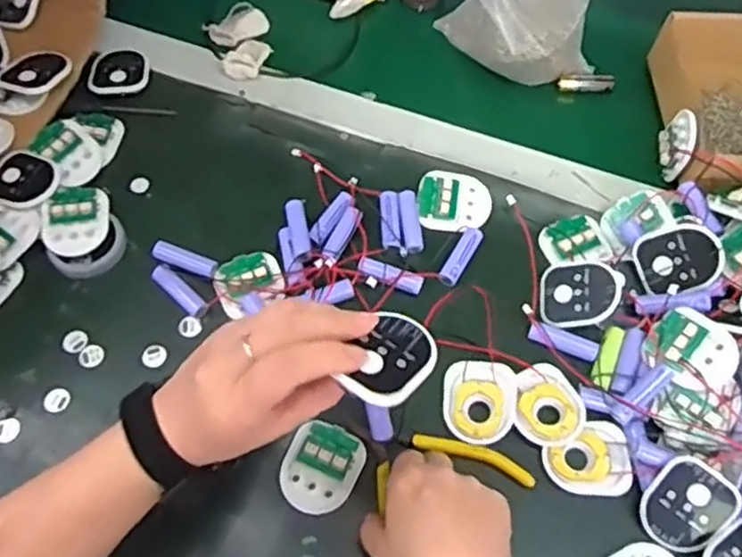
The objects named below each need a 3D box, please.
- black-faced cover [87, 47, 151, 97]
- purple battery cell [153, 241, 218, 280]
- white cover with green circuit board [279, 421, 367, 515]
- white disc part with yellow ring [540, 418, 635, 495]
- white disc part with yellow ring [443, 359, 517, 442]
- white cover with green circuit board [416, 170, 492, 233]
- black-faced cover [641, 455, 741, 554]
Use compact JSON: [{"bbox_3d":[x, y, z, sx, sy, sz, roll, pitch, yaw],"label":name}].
[{"bbox_3d":[-0.224,-0.185,0.630,0.050,0.014,0.046,-6,63,-5],"label":"black-faced cover"},{"bbox_3d":[-0.142,-0.013,0.549,0.050,0.018,0.016,17,63,7],"label":"purple battery cell"},{"bbox_3d":[-0.033,0.126,0.473,0.049,0.008,0.057,24,64,11],"label":"white cover with green circuit board"},{"bbox_3d":[0.146,0.121,0.482,0.058,0.013,0.050,1,62,-1],"label":"white disc part with yellow ring"},{"bbox_3d":[0.076,0.085,0.496,0.048,0.008,0.059,5,62,1],"label":"white disc part with yellow ring"},{"bbox_3d":[0.067,-0.062,0.570,0.058,0.012,0.052,8,62,3],"label":"white cover with green circuit board"},{"bbox_3d":[0.202,0.146,0.452,0.048,0.004,0.057,38,97,17],"label":"black-faced cover"}]

